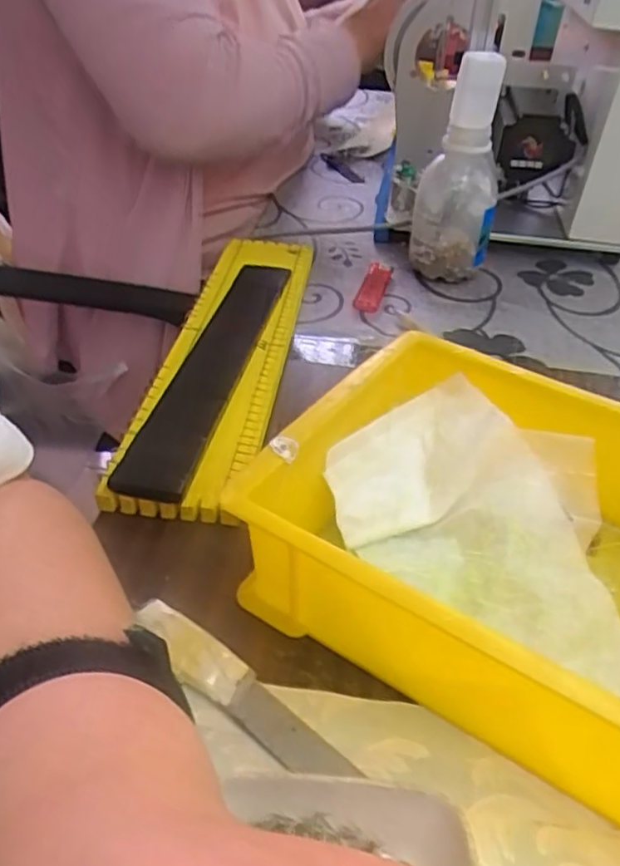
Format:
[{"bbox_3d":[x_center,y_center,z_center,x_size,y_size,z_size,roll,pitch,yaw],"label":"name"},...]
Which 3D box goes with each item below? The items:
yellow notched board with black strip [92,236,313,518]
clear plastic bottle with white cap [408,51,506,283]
[{"bbox_3d":[-0.057,-0.067,0.483,0.079,0.023,0.338,6,38,4],"label":"yellow notched board with black strip"},{"bbox_3d":[0.126,-0.214,0.555,0.067,0.180,0.057,9,39,8],"label":"clear plastic bottle with white cap"}]

